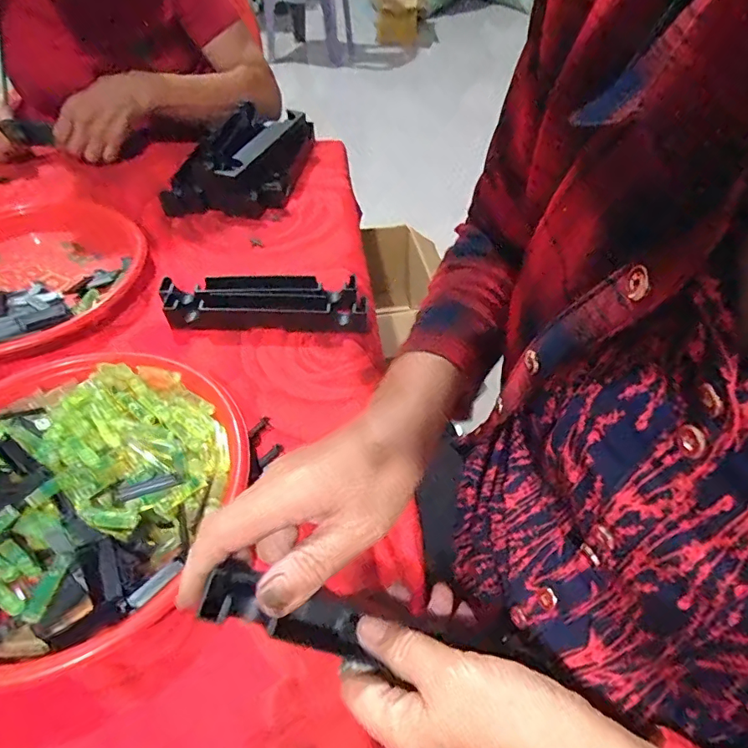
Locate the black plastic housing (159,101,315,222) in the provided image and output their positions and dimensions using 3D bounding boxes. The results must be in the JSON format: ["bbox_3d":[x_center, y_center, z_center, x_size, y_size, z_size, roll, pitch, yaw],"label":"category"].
[{"bbox_3d":[-0.164,-0.276,0.659,0.121,0.046,0.246,11,48,9],"label":"black plastic housing"}]

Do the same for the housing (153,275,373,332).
[{"bbox_3d":[-0.107,-0.067,0.498,0.195,0.031,0.062,-1,48,-2],"label":"housing"}]

